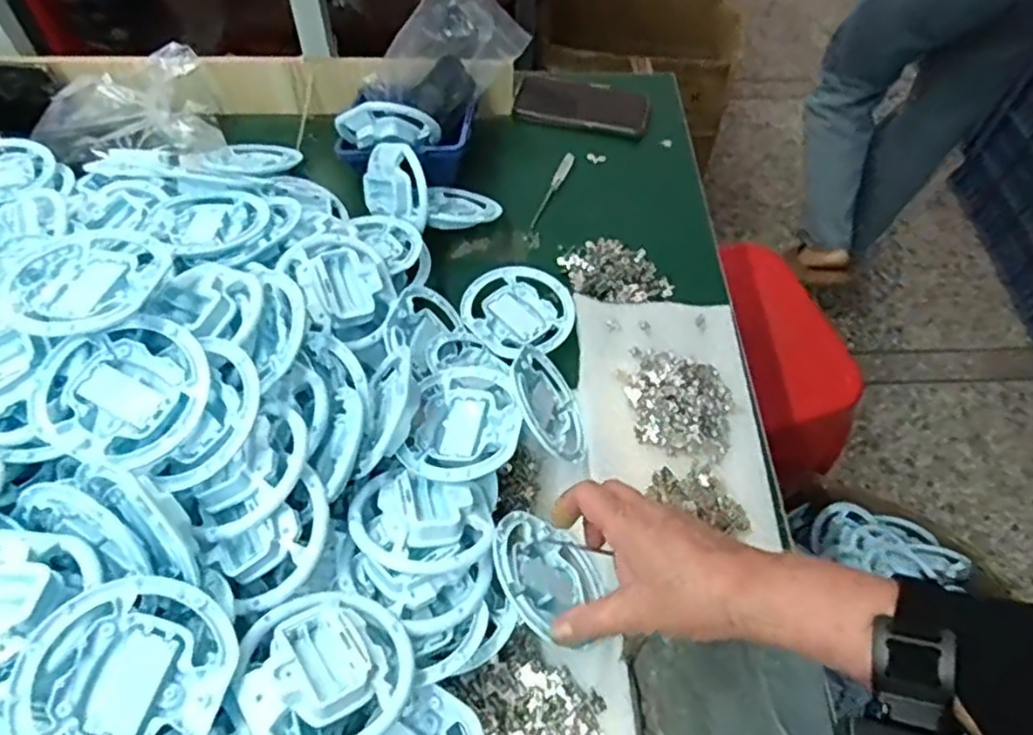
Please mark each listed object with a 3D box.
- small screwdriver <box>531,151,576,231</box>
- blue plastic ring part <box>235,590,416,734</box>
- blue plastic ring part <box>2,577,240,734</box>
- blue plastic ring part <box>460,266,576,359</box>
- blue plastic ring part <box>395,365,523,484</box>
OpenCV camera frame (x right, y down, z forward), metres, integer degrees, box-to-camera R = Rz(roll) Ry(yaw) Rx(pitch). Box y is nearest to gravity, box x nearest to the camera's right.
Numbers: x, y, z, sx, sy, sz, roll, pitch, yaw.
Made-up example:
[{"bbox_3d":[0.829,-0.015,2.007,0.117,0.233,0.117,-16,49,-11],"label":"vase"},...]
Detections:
[{"bbox_3d":[0.042,-0.202,0.799,0.014,0.016,0.125,18,58,9],"label":"small screwdriver"},{"bbox_3d":[-0.113,0.176,0.416,0.100,0.028,0.100,2,39,-2],"label":"blue plastic ring part"},{"bbox_3d":[-0.210,0.168,0.377,0.102,0.025,0.102,15,46,-16],"label":"blue plastic ring part"},{"bbox_3d":[0.005,-0.055,0.688,0.103,0.013,0.108,1,57,-2],"label":"blue plastic ring part"},{"bbox_3d":[-0.040,0.043,0.551,0.086,0.028,0.111,9,57,3],"label":"blue plastic ring part"}]

